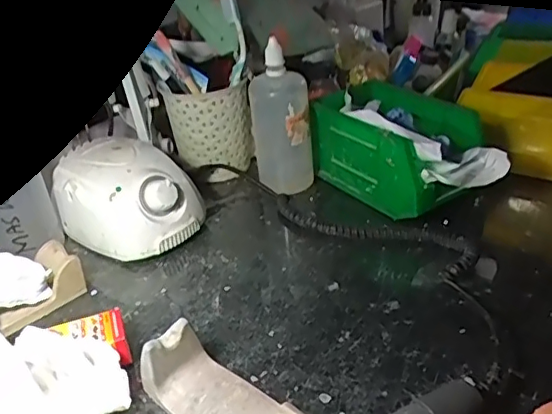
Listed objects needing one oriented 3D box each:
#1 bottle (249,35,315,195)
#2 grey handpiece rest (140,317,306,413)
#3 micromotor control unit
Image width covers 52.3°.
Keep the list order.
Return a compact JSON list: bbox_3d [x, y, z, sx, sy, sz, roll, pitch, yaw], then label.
[{"bbox_3d":[0.007,-0.087,0.594,0.055,0.148,0.047,-27,36,-32],"label":"bottle"},{"bbox_3d":[-0.030,0.119,0.351,0.118,0.041,0.047,19,38,37],"label":"grey handpiece rest"},{"bbox_3d":[-0.147,-0.010,0.556,0.136,0.082,0.097,16,36,33],"label":"micromotor control unit"}]

